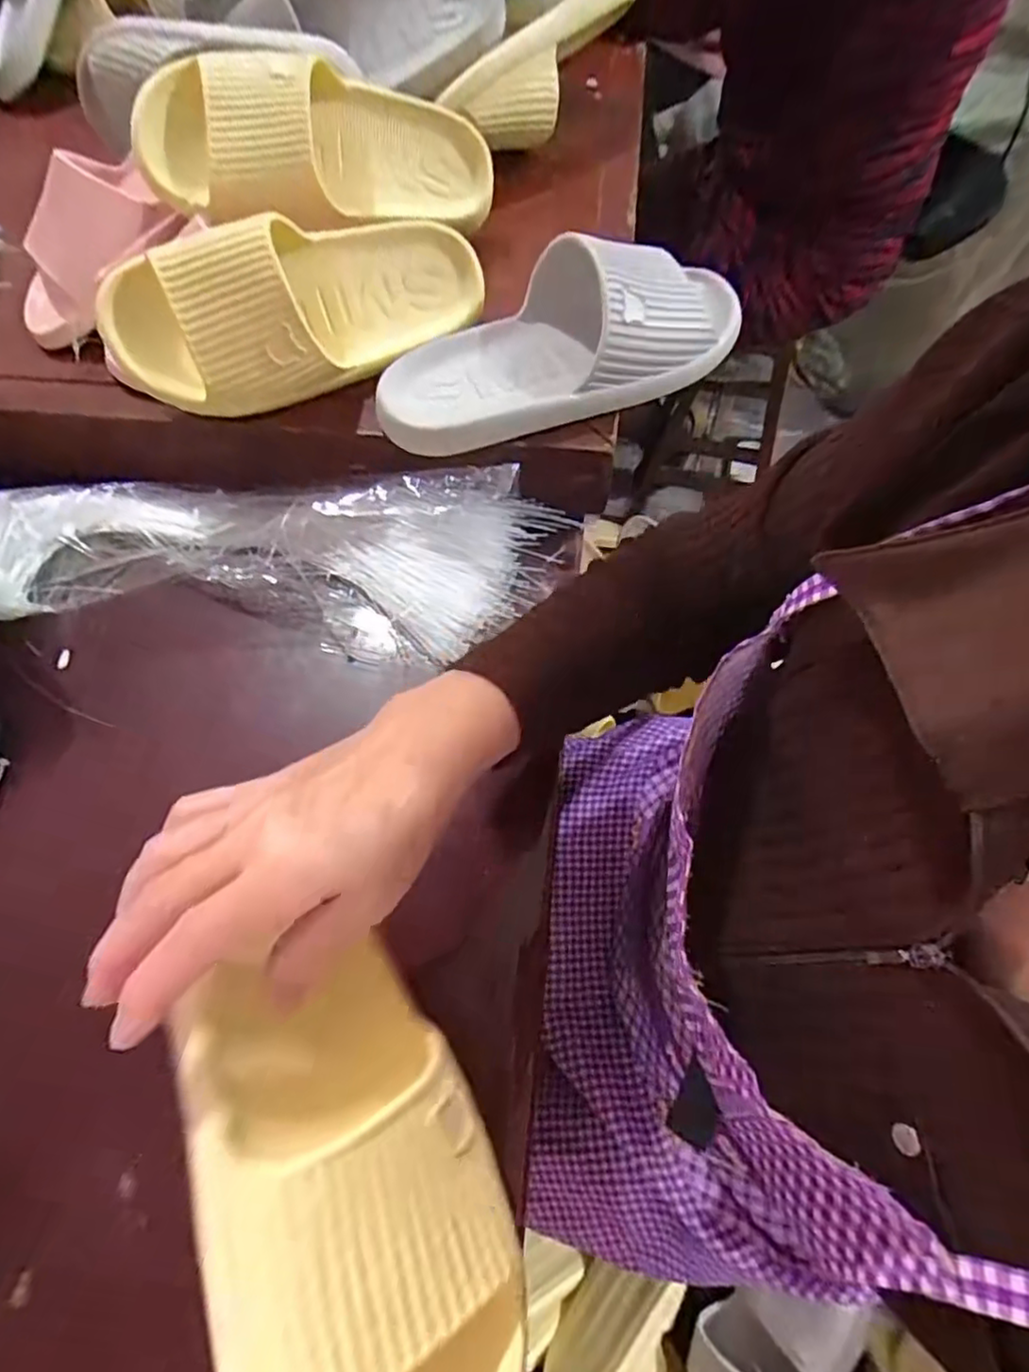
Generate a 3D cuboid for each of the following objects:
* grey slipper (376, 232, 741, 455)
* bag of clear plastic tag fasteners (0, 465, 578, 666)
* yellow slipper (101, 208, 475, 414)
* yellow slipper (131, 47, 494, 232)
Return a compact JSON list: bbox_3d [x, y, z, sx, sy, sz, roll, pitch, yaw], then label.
[{"bbox_3d":[0.033,-0.246,0.441,0.264,0.075,0.107,-19,63,-9],"label":"grey slipper"},{"bbox_3d":[-0.181,-0.098,0.457,0.426,0.072,0.123,5,62,4],"label":"bag of clear plastic tag fasteners"},{"bbox_3d":[-0.133,-0.245,0.431,0.250,0.105,0.073,-17,40,-21],"label":"yellow slipper"},{"bbox_3d":[-0.133,-0.379,0.465,0.246,0.084,0.092,-10,61,-20],"label":"yellow slipper"}]

